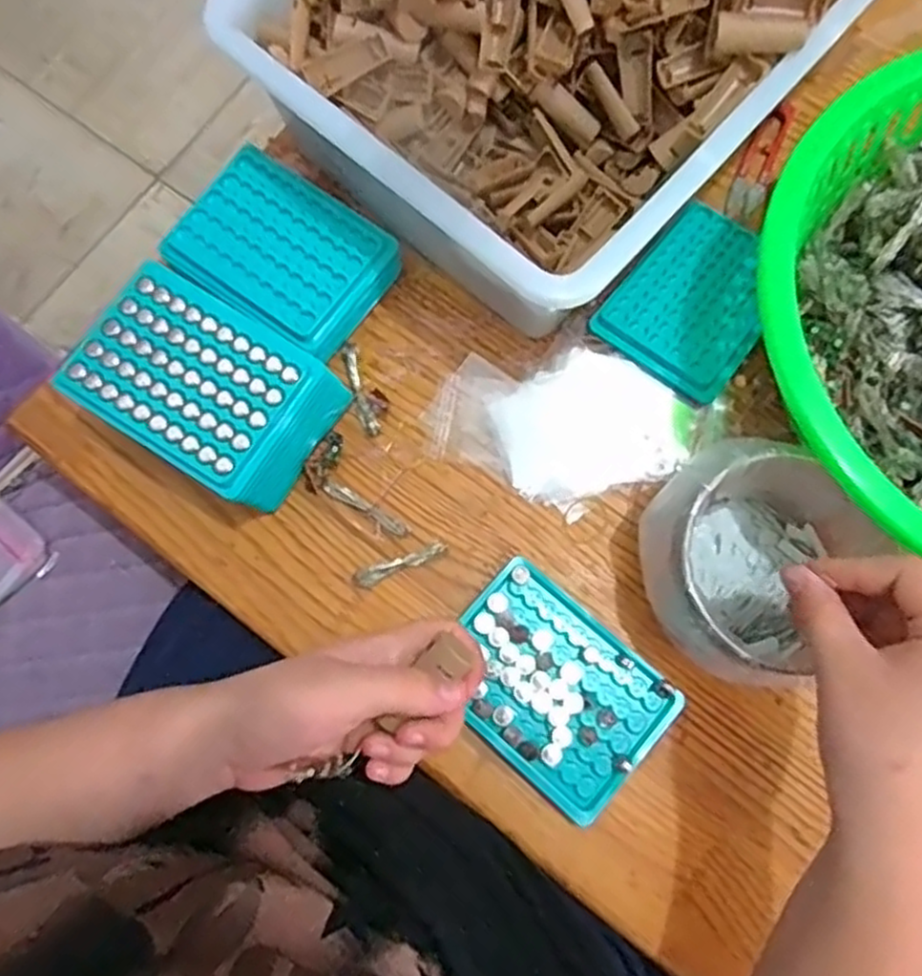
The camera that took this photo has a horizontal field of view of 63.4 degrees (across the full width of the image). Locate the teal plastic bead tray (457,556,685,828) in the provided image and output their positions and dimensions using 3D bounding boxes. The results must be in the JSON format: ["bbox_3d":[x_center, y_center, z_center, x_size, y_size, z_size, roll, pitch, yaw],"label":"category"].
[{"bbox_3d":[0.053,0.117,0.441,0.129,0.013,0.094,41,81,8],"label":"teal plastic bead tray"}]

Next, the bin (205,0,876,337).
[{"bbox_3d":[0.068,-0.295,0.462,0.275,0.135,0.335,42,81,8],"label":"bin"}]

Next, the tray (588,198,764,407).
[{"bbox_3d":[0.158,-0.126,0.492,0.092,0.014,0.126,38,80,8],"label":"tray"}]

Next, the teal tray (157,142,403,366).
[{"bbox_3d":[-0.119,-0.152,0.496,0.132,0.038,0.100,38,80,8],"label":"teal tray"}]

